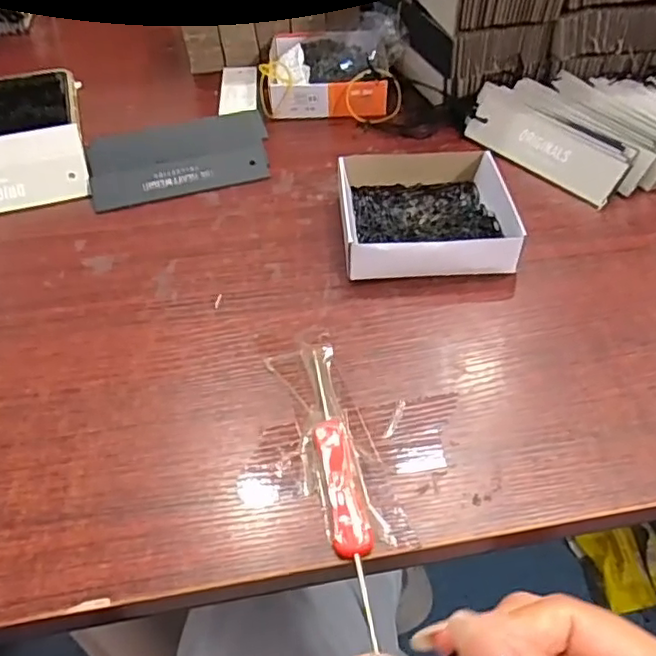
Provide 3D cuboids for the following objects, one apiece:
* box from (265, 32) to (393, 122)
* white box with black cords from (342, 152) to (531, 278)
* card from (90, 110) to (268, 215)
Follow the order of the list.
[{"bbox_3d":[-0.001,-0.222,0.527,0.106,0.037,0.114,1,45,5],"label":"box"},{"bbox_3d":[0.061,-0.078,0.392,0.103,0.028,0.111,-5,45,-1],"label":"white box with black cords"},{"bbox_3d":[-0.110,-0.131,0.458,0.136,0.021,0.083,-15,46,-11],"label":"card"}]

